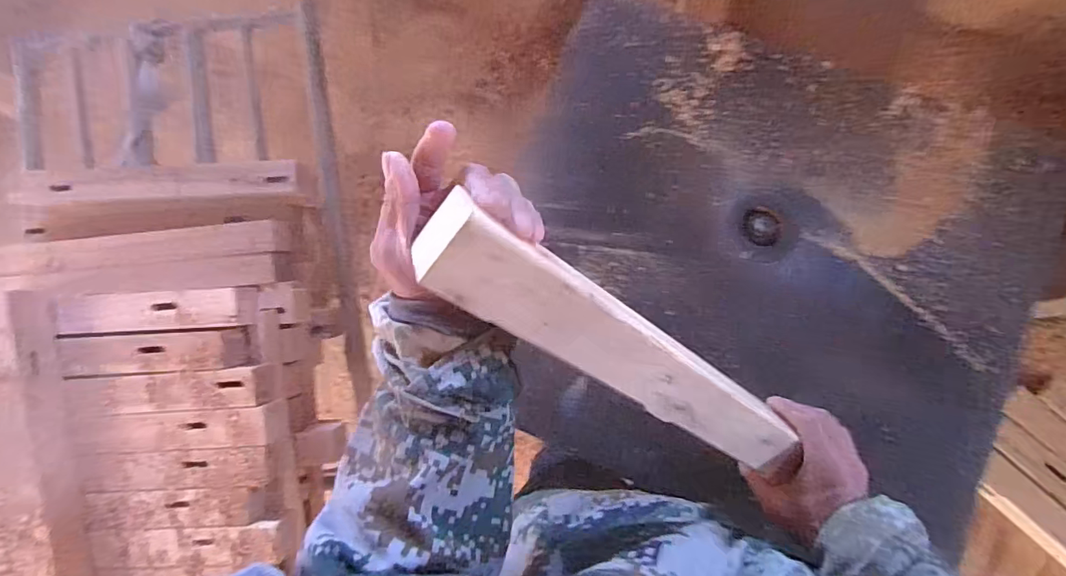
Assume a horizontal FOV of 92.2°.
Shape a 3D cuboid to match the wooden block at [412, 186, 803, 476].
[{"bbox_3d":[0.088,0.063,0.372,0.393,0.019,0.048,33,83,-31],"label":"wooden block"}]

